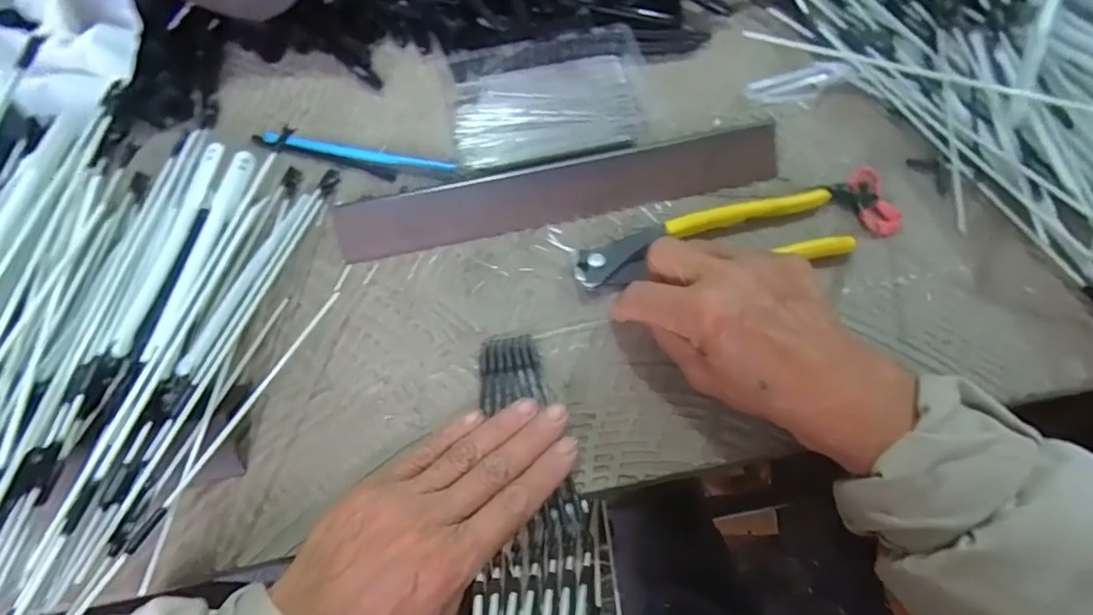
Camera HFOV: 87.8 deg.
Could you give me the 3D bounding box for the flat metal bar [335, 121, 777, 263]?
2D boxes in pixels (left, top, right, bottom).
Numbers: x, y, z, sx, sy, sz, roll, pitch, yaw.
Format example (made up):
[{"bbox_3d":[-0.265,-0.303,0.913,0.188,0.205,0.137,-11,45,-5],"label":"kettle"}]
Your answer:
[{"bbox_3d":[0.010,-0.075,0.362,0.277,0.036,0.009,-12,18,-4],"label":"flat metal bar"}]

